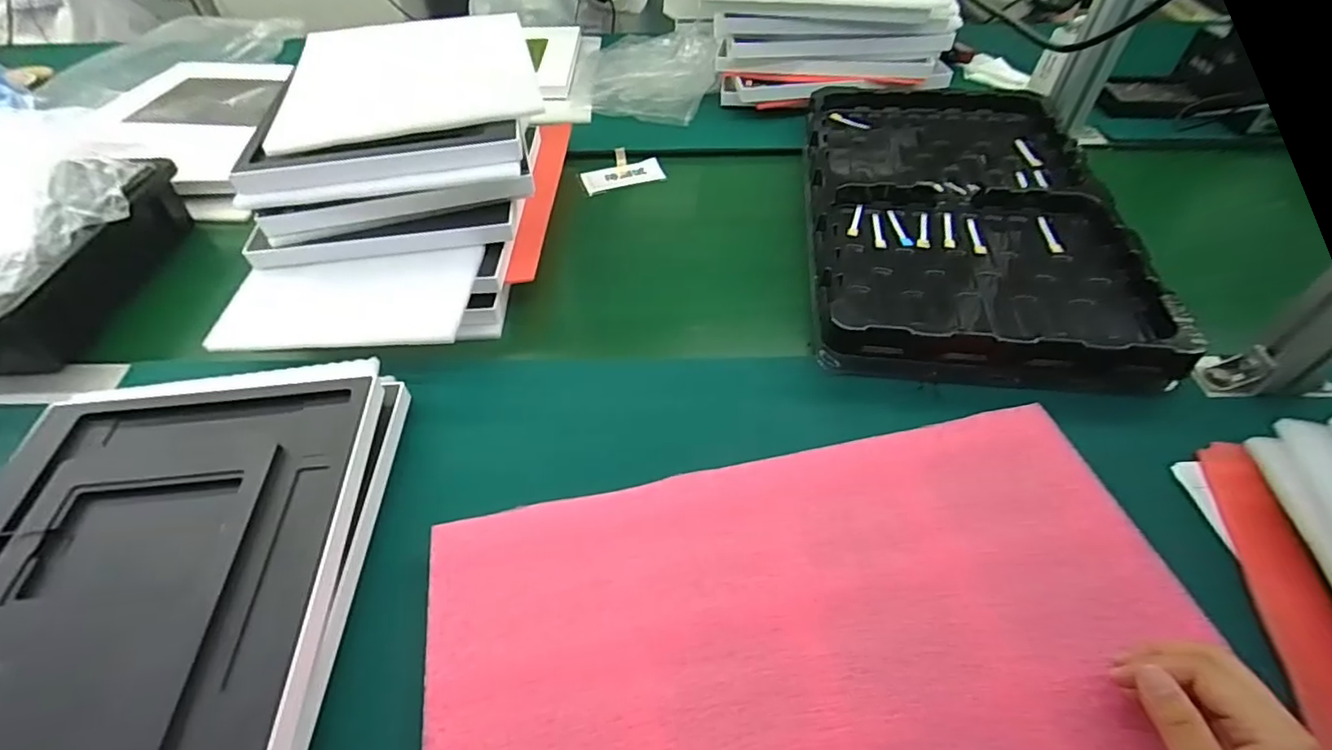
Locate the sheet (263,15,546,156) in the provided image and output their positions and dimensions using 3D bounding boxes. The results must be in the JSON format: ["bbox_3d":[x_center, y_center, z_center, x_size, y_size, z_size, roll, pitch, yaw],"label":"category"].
[{"bbox_3d":[-0.270,-0.327,0.624,0.245,0.016,0.291,-12,50,-8],"label":"sheet"}]

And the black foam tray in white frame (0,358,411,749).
[{"bbox_3d":[-0.339,0.124,0.388,0.254,0.052,0.337,-6,53,-3],"label":"black foam tray in white frame"}]

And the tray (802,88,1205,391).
[{"bbox_3d":[0.319,-0.194,0.648,0.305,0.065,0.473,5,50,5],"label":"tray"}]

